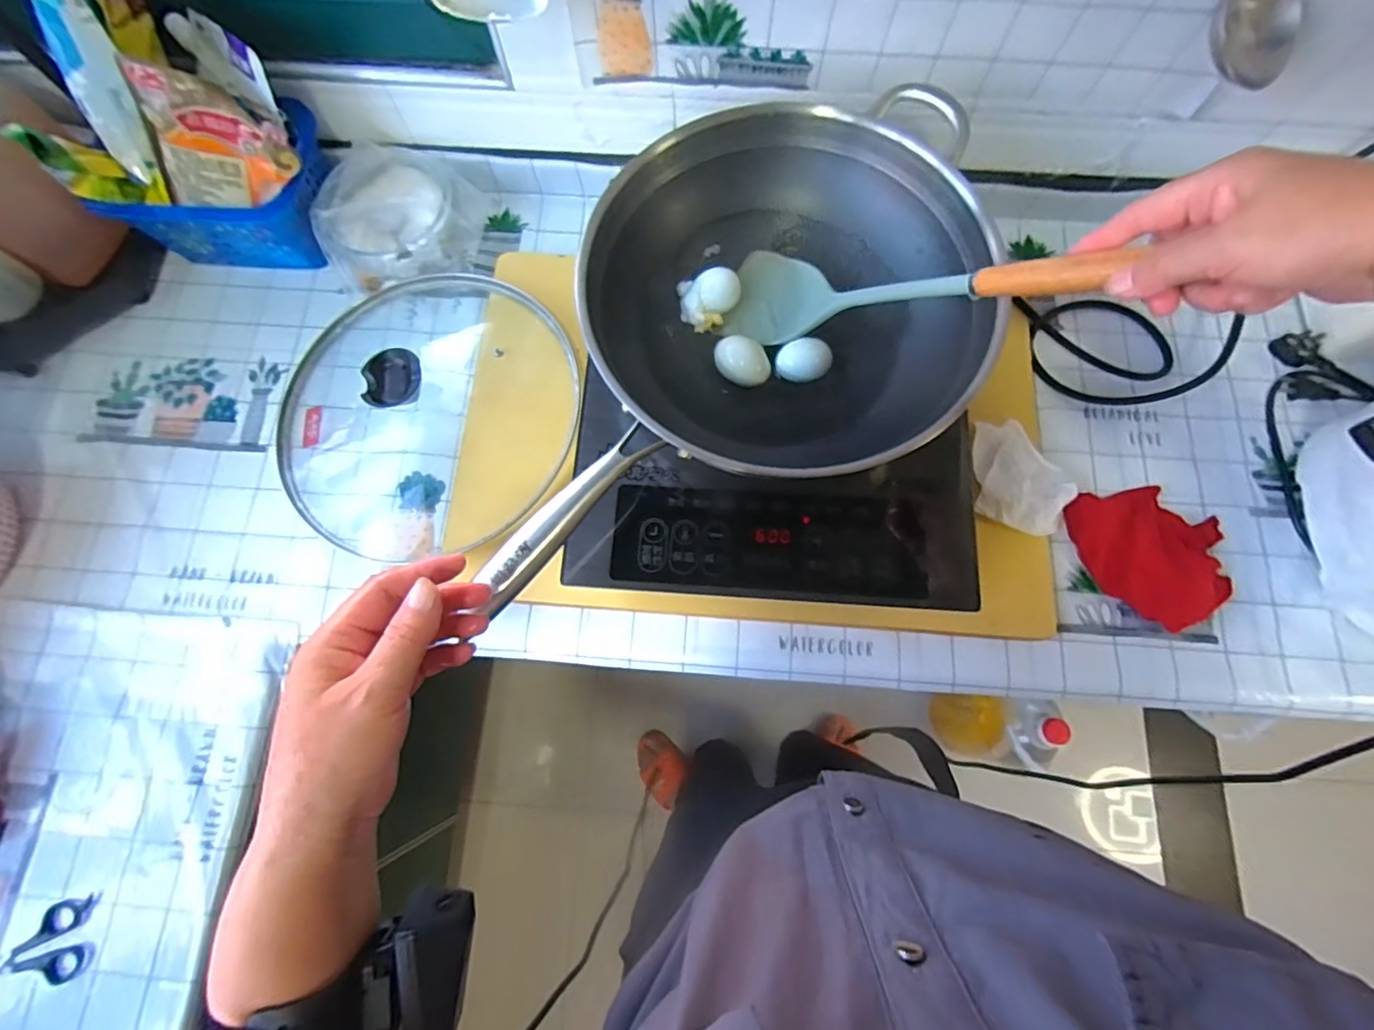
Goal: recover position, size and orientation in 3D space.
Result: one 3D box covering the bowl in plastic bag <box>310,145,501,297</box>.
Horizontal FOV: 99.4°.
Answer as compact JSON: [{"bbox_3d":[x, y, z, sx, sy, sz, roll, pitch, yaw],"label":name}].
[{"bbox_3d":[-0.319,-0.322,0.653,0.150,0.072,0.146,0,75,1],"label":"bowl in plastic bag"}]

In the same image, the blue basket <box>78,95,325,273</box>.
[{"bbox_3d":[-0.495,-0.347,0.644,0.222,0.107,0.117,-8,75,-1],"label":"blue basket"}]

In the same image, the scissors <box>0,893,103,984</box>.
[{"bbox_3d":[-0.583,0.383,0.505,0.138,0.010,0.061,-16,75,-3],"label":"scissors"}]

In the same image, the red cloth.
[{"bbox_3d":[0.458,0.036,0.565,0.132,0.030,0.138,-15,75,-3],"label":"red cloth"}]

